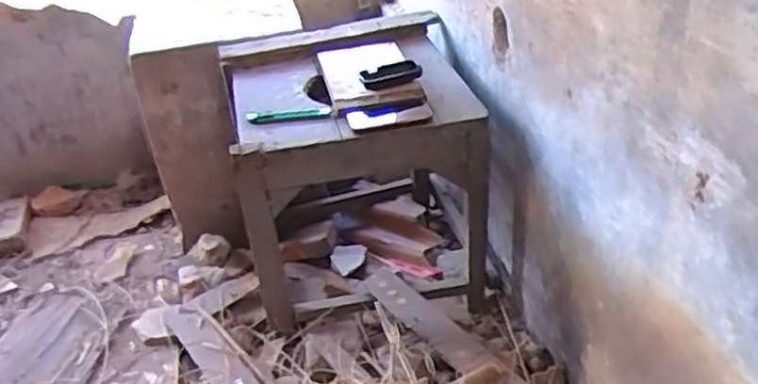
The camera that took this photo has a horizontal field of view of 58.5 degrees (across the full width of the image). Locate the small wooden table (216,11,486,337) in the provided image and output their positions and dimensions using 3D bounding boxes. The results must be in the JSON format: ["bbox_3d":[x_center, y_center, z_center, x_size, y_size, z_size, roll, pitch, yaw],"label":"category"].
[{"bbox_3d":[-0.050,-0.034,1.350,0.467,0.448,0.529,-11,31,-6],"label":"small wooden table"}]

